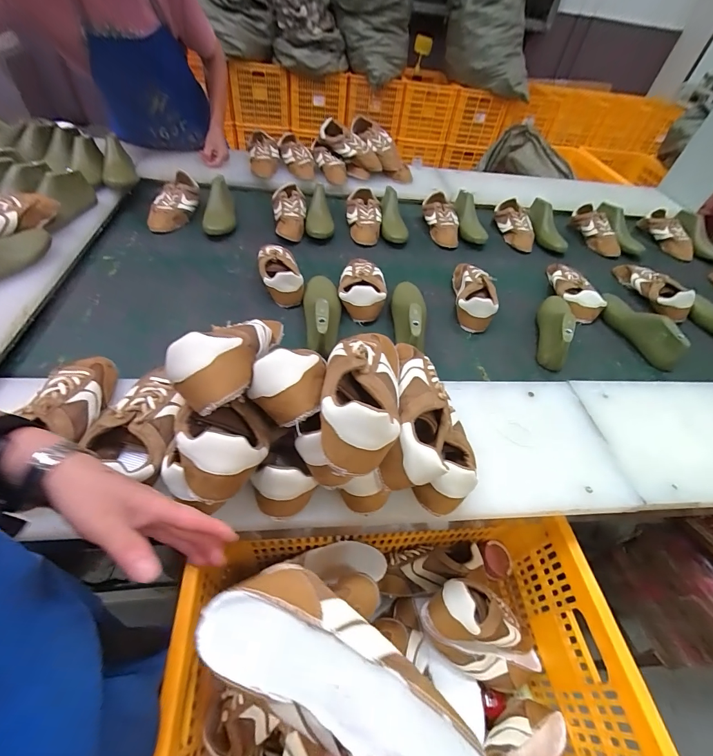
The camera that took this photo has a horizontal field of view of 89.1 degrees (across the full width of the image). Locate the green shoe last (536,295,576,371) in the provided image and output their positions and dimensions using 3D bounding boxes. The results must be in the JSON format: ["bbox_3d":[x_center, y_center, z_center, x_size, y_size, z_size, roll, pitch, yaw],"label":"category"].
[{"bbox_3d":[0.452,-0.128,0.830,0.054,0.094,0.245,20,52,10],"label":"green shoe last"}]

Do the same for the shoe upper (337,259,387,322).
[{"bbox_3d":[0.012,-0.218,0.858,0.108,0.076,0.190,4,51,-3],"label":"shoe upper"}]

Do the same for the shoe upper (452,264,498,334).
[{"bbox_3d":[0.286,-0.215,0.895,0.080,0.077,0.242,8,51,0],"label":"shoe upper"}]

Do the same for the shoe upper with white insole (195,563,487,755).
[{"bbox_3d":[0.001,0.235,0.271,0.246,0.061,0.081,37,55,3],"label":"shoe upper with white insole"}]

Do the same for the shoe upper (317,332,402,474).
[{"bbox_3d":[0.008,-0.002,0.426,0.097,0.088,0.231,9,51,1],"label":"shoe upper"}]

